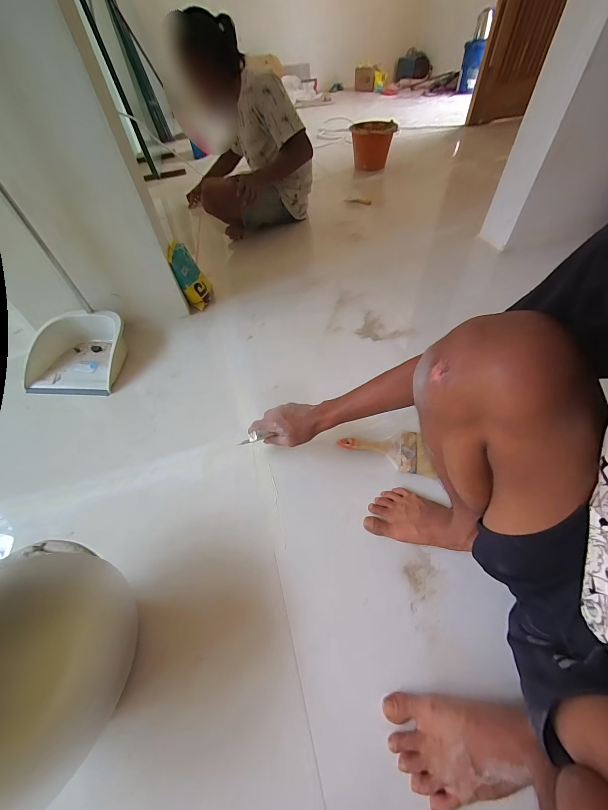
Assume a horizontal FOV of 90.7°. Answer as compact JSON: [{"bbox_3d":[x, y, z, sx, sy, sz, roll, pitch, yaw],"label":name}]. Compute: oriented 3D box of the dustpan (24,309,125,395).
[{"bbox_3d":[-0.661,-0.149,0.862,0.274,0.099,0.260,-3,51,3],"label":"dustpan"}]

